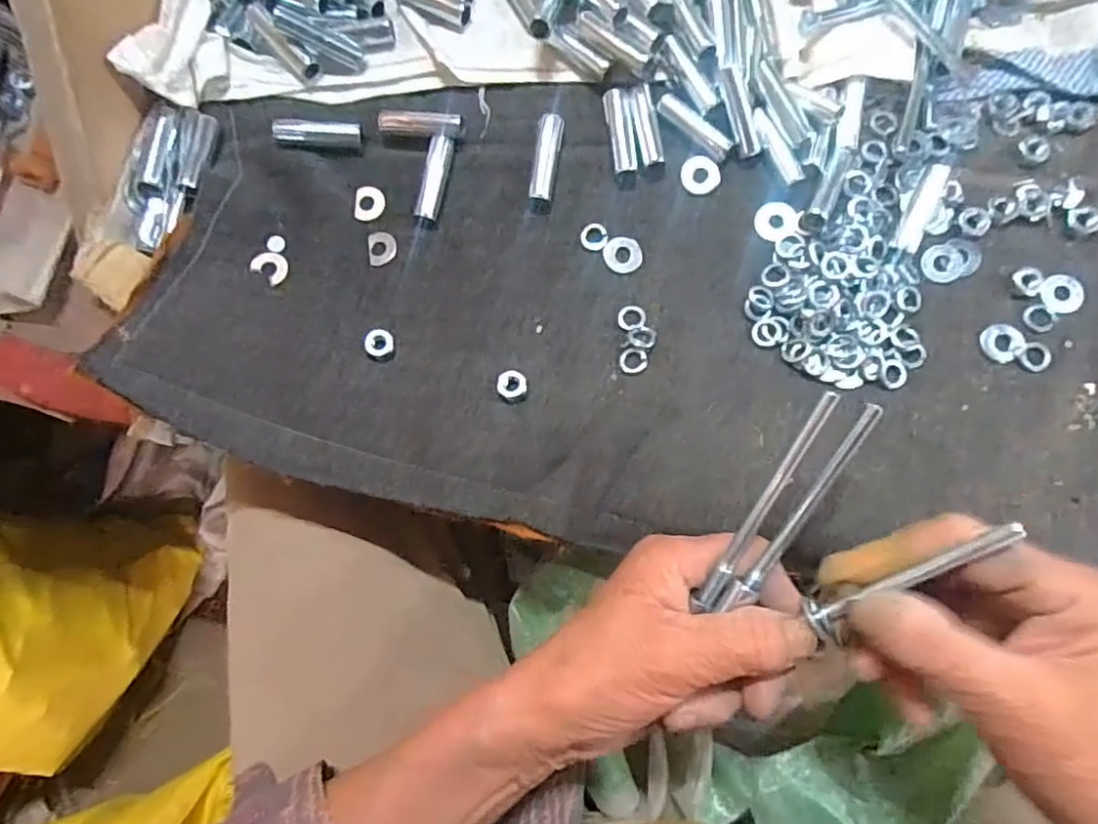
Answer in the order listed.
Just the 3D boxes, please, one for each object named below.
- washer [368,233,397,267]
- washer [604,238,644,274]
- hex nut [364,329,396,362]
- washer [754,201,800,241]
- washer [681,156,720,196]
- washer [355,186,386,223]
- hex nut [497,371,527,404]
[{"bbox_3d":[-0.085,-0.084,0.321,0.014,0.004,0.017,-9,82,2],"label":"washer"},{"bbox_3d":[0.037,-0.079,0.313,0.019,0.004,0.018,1,82,3],"label":"washer"},{"bbox_3d":[-0.083,-0.033,0.308,0.014,0.004,0.016,-17,82,0],"label":"hex nut"},{"bbox_3d":[0.111,-0.094,0.307,0.020,0.004,0.019,0,82,3],"label":"washer"},{"bbox_3d":[0.076,-0.119,0.315,0.019,0.004,0.019,-19,82,0],"label":"washer"},{"bbox_3d":[-0.093,-0.108,0.328,0.015,0.004,0.019,2,82,3],"label":"washer"},{"bbox_3d":[-0.018,-0.012,0.297,0.014,0.004,0.015,2,82,3],"label":"hex nut"}]

